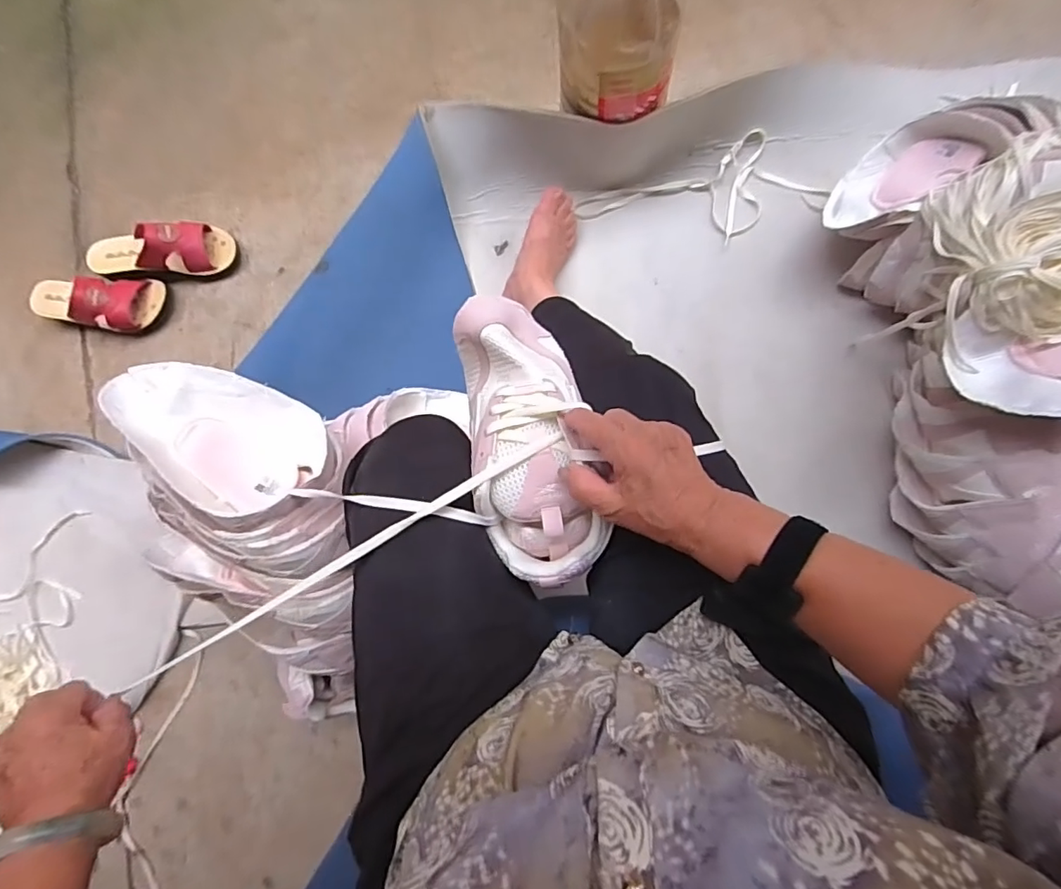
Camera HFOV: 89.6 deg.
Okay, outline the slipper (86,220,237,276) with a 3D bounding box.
[{"bbox_3d":[-0.589,-0.311,0.853,0.211,0.086,0.081,-2,86,5],"label":"slipper"}]

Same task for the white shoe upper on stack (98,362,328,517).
[{"bbox_3d":[-0.315,-0.020,0.548,0.190,0.058,0.144,50,58,-10],"label":"white shoe upper on stack"}]

